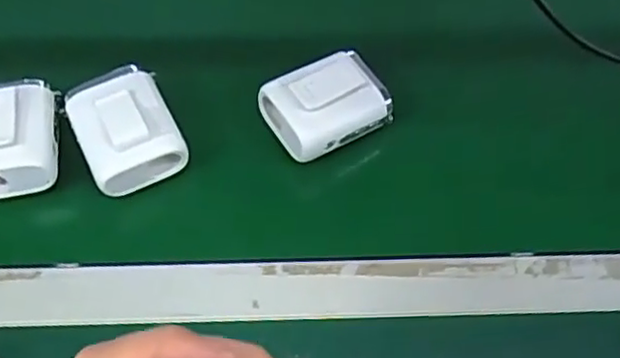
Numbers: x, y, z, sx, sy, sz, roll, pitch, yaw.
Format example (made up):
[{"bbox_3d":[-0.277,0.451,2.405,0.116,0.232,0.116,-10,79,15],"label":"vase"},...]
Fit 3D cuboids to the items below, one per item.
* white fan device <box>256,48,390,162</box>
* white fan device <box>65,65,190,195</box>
[{"bbox_3d":[0.011,-0.058,0.494,0.086,0.030,0.065,-25,65,-20],"label":"white fan device"},{"bbox_3d":[-0.136,-0.040,0.482,0.066,0.038,0.089,-20,63,-18],"label":"white fan device"}]

